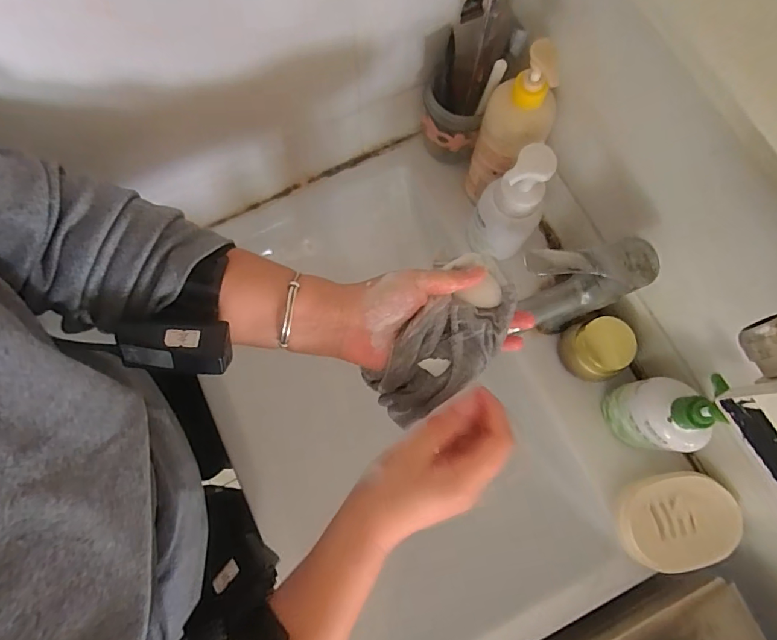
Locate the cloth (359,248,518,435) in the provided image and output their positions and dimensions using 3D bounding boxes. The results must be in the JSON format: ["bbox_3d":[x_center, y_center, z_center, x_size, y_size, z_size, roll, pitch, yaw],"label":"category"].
[{"bbox_3d":[0.043,0.023,0.378,0.073,0.049,0.150,40,100,9],"label":"cloth"}]

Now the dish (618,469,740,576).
[{"bbox_3d":[0.299,0.210,0.489,0.119,0.028,0.089,-8,76,-3],"label":"dish"}]

